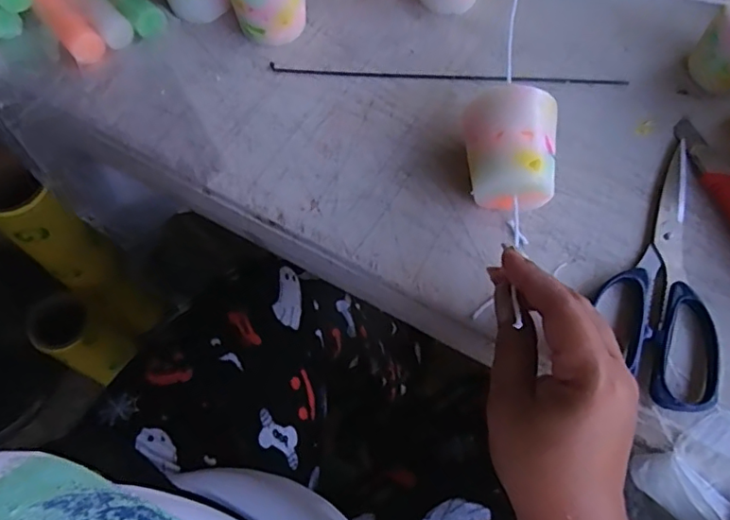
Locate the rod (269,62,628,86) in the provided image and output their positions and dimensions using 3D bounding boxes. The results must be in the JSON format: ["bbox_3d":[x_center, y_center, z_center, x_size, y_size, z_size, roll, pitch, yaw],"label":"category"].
[{"bbox_3d":[0.061,-0.132,0.404,0.254,0.004,0.010,2,65,-1],"label":"rod"}]

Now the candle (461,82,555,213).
[{"bbox_3d":[0.086,-0.064,0.347,0.053,0.056,0.061,6,65,1],"label":"candle"}]

